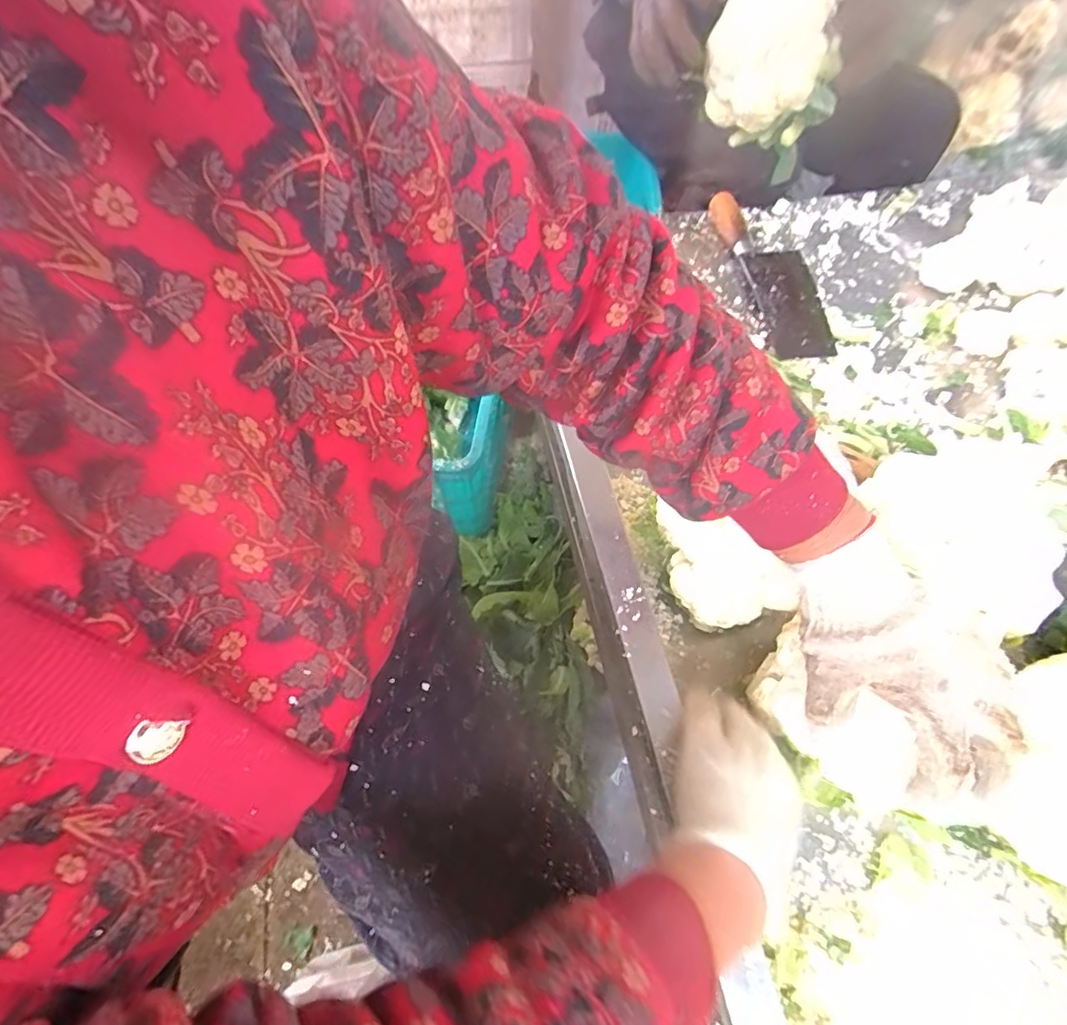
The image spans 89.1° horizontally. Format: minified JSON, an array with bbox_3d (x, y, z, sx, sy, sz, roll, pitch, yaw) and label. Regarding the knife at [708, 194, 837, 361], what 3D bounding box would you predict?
[{"bbox_3d":[0.316,-0.311,0.695,0.100,0.035,0.260,-11,65,-7],"label":"knife"}]

